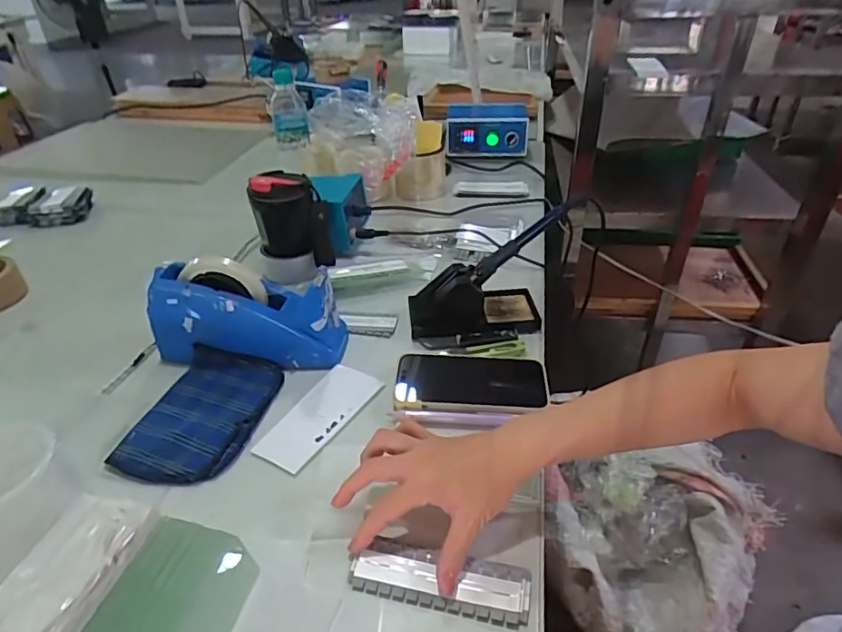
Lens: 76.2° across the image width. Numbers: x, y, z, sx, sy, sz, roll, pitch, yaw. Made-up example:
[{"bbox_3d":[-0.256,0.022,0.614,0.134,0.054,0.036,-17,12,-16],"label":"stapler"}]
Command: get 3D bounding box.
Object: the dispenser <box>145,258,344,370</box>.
[{"bbox_3d":[-0.198,-0.003,0.612,0.210,0.108,0.063,2,35,6],"label":"dispenser"}]

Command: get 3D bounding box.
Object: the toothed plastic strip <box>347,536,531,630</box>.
[{"bbox_3d":[0.014,0.200,0.411,0.135,0.008,0.046,7,36,11],"label":"toothed plastic strip"}]

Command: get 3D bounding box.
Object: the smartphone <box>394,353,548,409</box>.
[{"bbox_3d":[0.054,0.069,0.573,0.160,0.015,0.081,-3,35,-1],"label":"smartphone"}]

